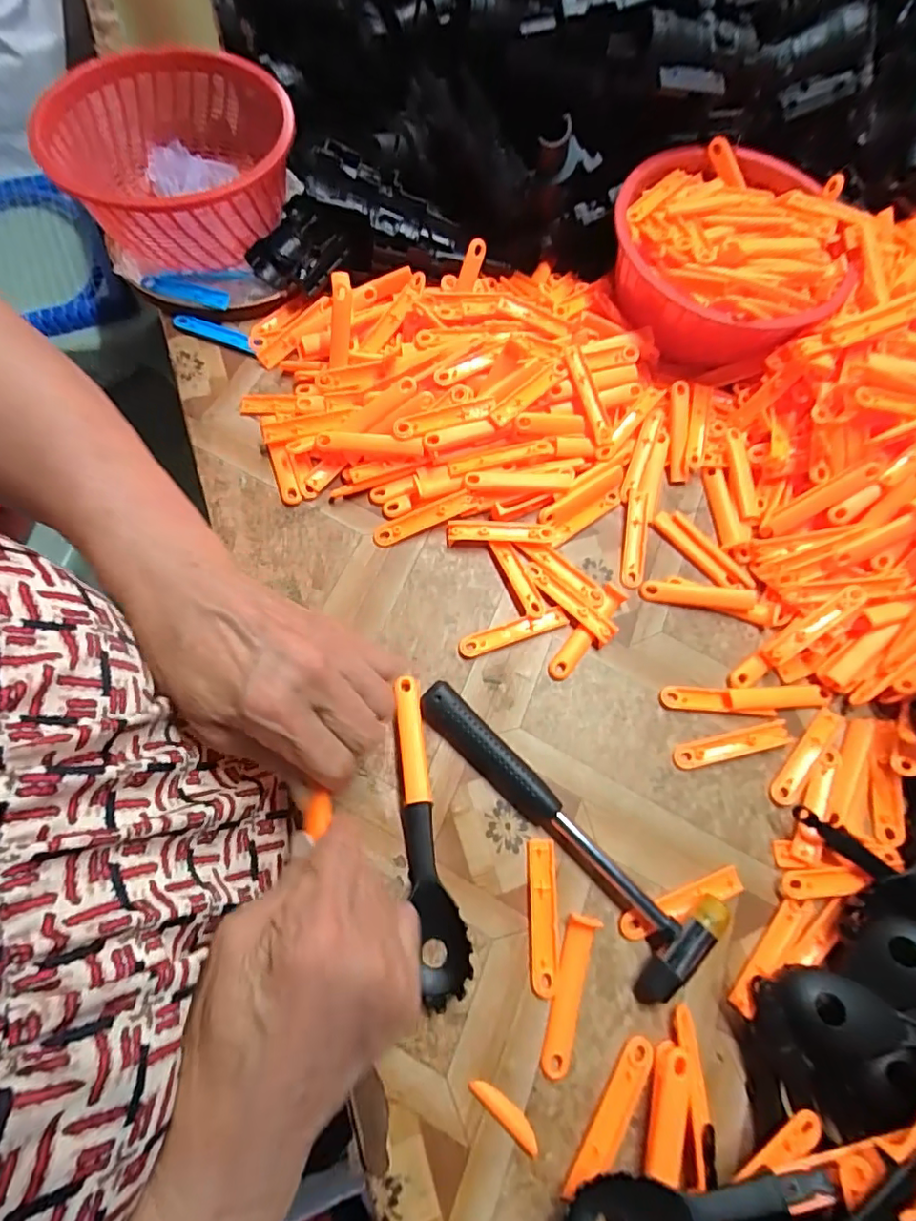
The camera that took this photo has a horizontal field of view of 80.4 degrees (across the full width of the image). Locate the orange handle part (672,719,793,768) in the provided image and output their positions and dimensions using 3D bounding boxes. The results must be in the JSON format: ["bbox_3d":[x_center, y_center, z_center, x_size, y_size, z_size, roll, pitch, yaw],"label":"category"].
[{"bbox_3d":[0.174,0.085,0.344,0.075,0.005,0.016,-11,70,-9],"label":"orange handle part"}]

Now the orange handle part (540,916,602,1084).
[{"bbox_3d":[0.059,0.203,0.288,0.016,0.007,0.075,20,68,3],"label":"orange handle part"}]

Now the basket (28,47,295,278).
[{"bbox_3d":[-0.213,-0.346,0.431,0.173,0.083,0.174,-3,69,-6],"label":"basket"}]

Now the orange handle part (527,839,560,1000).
[{"bbox_3d":[0.048,0.170,0.302,0.015,0.004,0.076,3,68,-4],"label":"orange handle part"}]

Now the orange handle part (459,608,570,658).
[{"bbox_3d":[0.038,0.014,0.361,0.075,0.004,0.014,-16,71,-11],"label":"orange handle part"}]

